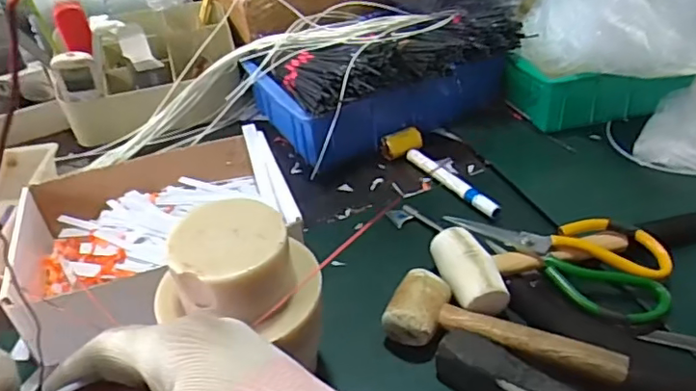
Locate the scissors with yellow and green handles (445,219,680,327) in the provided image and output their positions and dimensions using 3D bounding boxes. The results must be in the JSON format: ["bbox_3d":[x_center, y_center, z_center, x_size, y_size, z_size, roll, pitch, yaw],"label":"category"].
[{"bbox_3d":[0.204,0.045,0.517,0.115,0.028,0.177,-31,46,-29],"label":"scissors with yellow and green handles"}]

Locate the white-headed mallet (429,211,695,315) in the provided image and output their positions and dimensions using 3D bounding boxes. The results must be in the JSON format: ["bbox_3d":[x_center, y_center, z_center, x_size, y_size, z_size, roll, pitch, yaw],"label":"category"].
[{"bbox_3d":[0.210,0.054,0.520,0.261,0.056,0.085,-10,39,-7],"label":"white-headed mallet"}]

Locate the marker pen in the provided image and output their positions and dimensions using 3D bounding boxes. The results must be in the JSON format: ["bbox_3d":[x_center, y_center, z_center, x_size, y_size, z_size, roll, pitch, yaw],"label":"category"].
[{"bbox_3d":[0.114,-0.018,0.638,0.017,0.013,0.147,-23,43,-22],"label":"marker pen"}]

